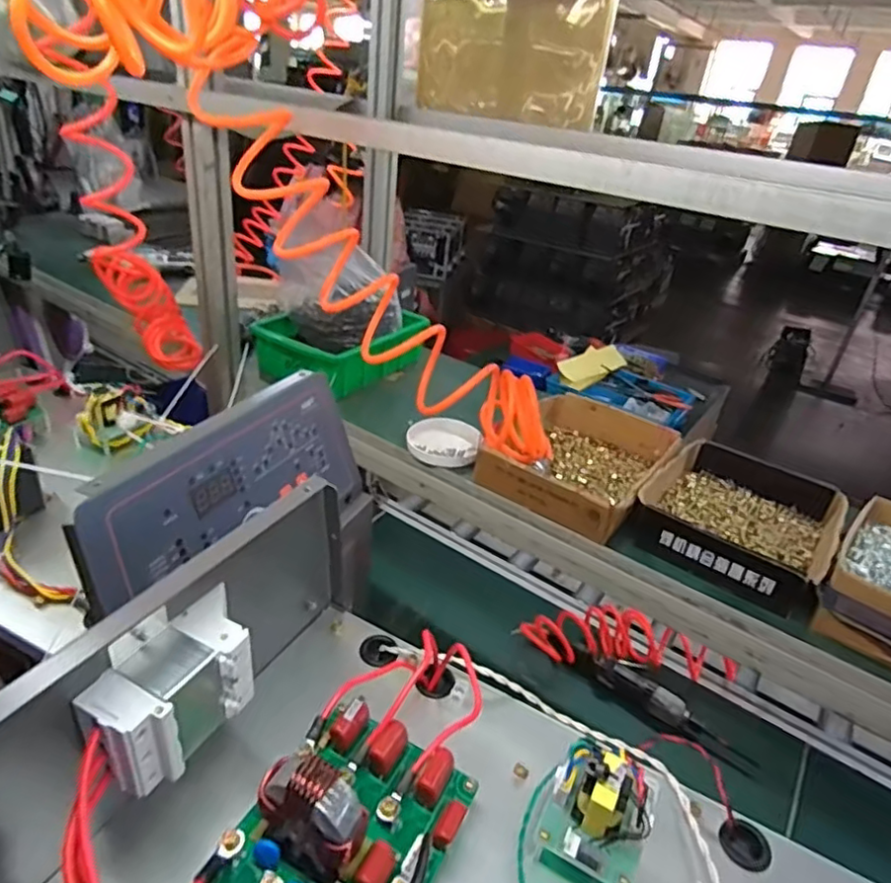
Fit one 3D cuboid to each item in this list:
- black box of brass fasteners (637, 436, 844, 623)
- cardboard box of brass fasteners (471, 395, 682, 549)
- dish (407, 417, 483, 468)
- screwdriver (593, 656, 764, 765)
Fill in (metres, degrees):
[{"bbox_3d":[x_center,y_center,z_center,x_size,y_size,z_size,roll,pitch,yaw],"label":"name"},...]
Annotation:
[{"bbox_3d":[0.327,0.084,0.690,0.184,0.048,0.214,25,35,27],"label":"black box of brass fasteners"},{"bbox_3d":[0.167,0.017,0.765,0.187,0.051,0.230,26,35,28],"label":"cardboard box of brass fasteners"},{"bbox_3d":[-0.002,0.001,0.808,0.093,0.020,0.099,6,31,-3],"label":"dish"},{"bbox_3d":[0.342,0.409,0.931,0.243,0.037,0.037,25,35,27],"label":"screwdriver"}]

